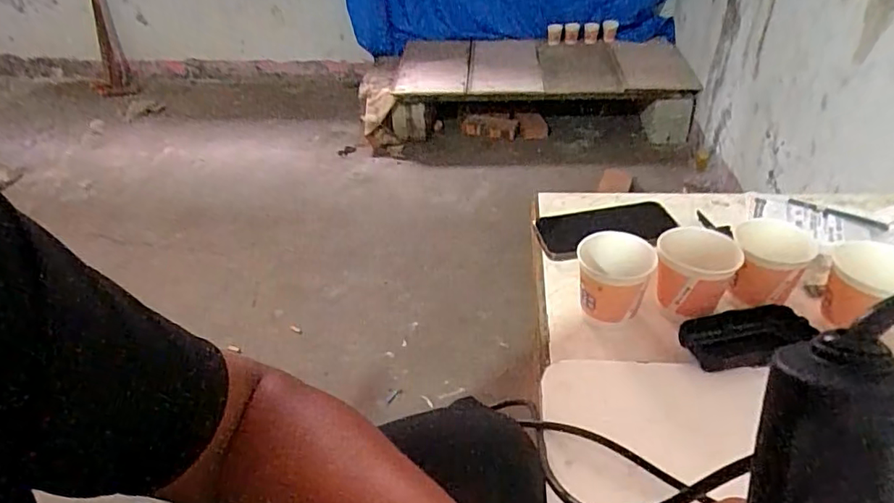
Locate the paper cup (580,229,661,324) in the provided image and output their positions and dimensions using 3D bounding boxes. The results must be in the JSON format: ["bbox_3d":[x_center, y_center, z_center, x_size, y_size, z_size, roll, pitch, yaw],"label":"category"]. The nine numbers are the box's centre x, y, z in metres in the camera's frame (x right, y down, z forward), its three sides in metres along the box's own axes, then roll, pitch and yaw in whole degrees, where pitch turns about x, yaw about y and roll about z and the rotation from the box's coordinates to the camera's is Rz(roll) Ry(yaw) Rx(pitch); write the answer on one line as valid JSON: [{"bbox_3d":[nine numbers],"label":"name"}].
[{"bbox_3d":[0.160,0.026,0.524,0.072,0.068,0.066,8,38,15],"label":"paper cup"}]

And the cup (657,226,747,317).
[{"bbox_3d":[0.233,0.024,0.522,0.068,0.067,0.073,-2,37,2],"label":"cup"}]

